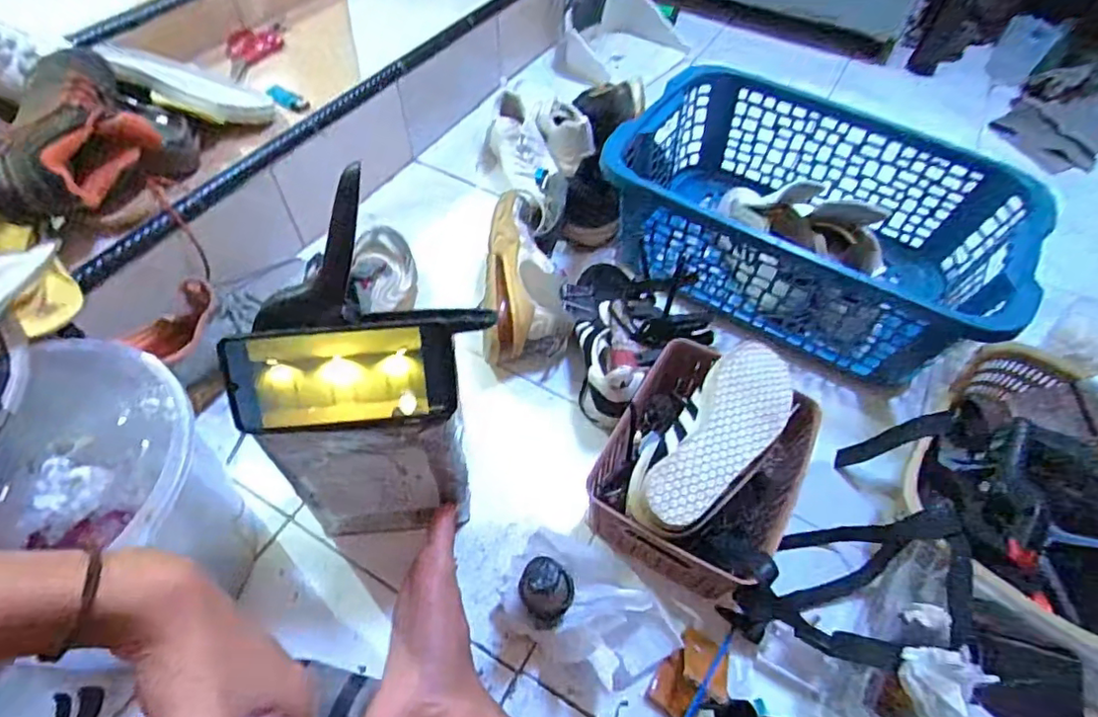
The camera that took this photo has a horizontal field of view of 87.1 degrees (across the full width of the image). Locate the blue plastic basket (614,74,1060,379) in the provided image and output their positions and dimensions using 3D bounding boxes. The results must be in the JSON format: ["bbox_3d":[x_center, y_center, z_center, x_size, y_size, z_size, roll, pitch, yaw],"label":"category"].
[{"bbox_3d":[0.365,-0.201,0.844,0.529,0.173,0.352,28,57,16],"label":"blue plastic basket"}]

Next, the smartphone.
[{"bbox_3d":[-0.156,0.017,0.445,0.165,0.082,0.011,-4,16,-8],"label":"smartphone"}]

